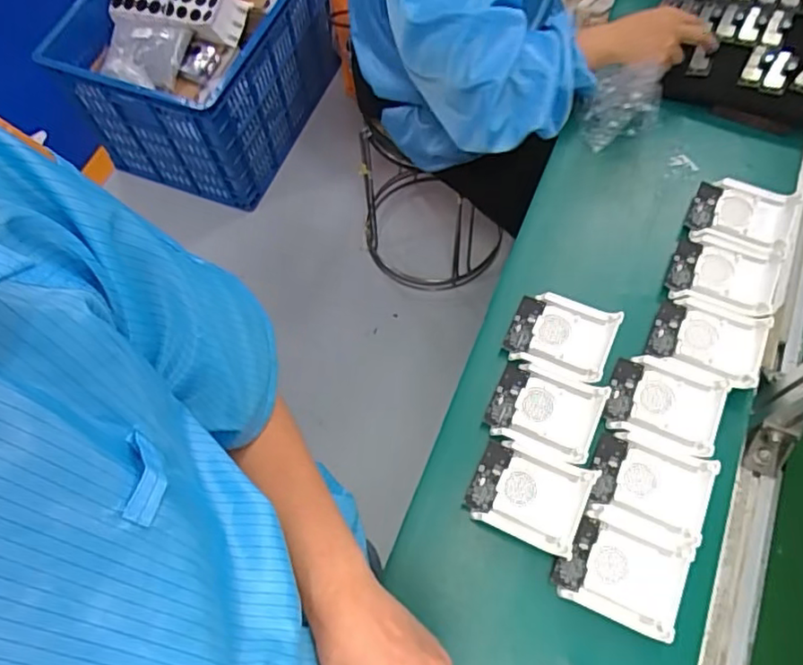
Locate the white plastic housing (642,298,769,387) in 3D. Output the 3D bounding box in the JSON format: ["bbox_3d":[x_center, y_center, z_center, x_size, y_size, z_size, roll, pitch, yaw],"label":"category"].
[{"bbox_3d":[0.337,0.009,0.690,0.113,0.037,0.091,26,69,14],"label":"white plastic housing"}]

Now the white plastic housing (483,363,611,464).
[{"bbox_3d":[0.151,0.084,0.665,0.109,0.034,0.087,23,69,12],"label":"white plastic housing"}]

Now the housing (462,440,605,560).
[{"bbox_3d":[0.127,0.163,0.628,0.112,0.030,0.089,22,69,13],"label":"housing"}]

